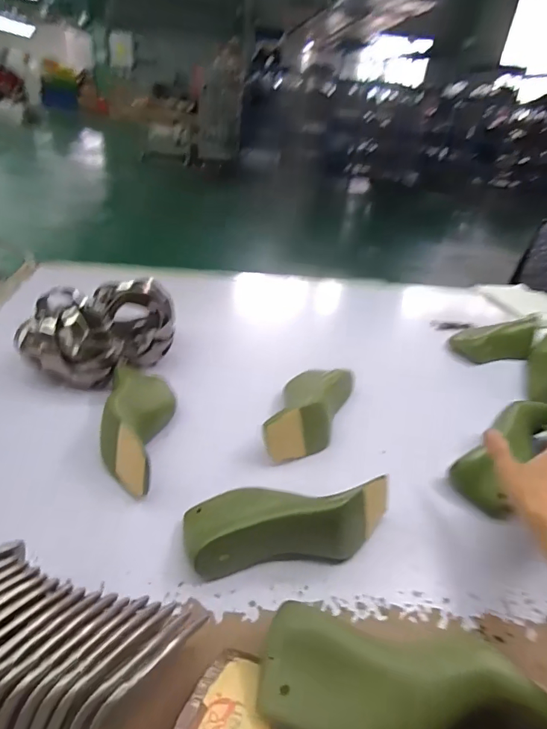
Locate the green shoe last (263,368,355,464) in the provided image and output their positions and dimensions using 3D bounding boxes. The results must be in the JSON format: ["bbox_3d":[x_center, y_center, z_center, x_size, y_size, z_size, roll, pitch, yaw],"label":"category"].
[{"bbox_3d":[0.059,0.059,0.612,0.100,0.066,0.200,13,32,9],"label":"green shoe last"}]

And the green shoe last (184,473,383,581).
[{"bbox_3d":[0.021,0.162,0.444,0.224,0.074,0.086,-2,33,-13],"label":"green shoe last"}]

